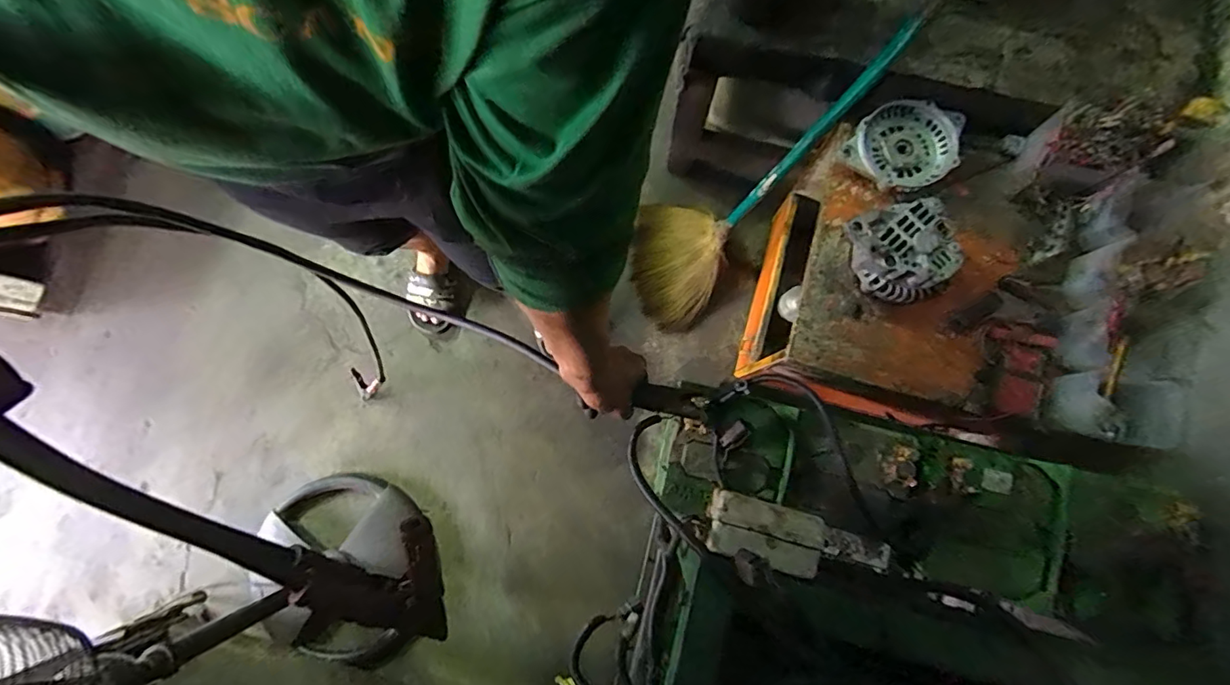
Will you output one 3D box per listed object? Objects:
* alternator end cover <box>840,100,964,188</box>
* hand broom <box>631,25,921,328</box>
[{"bbox_3d":[0.444,-0.302,0.796,0.138,0.034,0.146,42,83,8],"label":"alternator end cover"},{"bbox_3d":[0.255,-0.287,1.014,0.160,0.740,0.248,-23,78,-31],"label":"hand broom"}]

